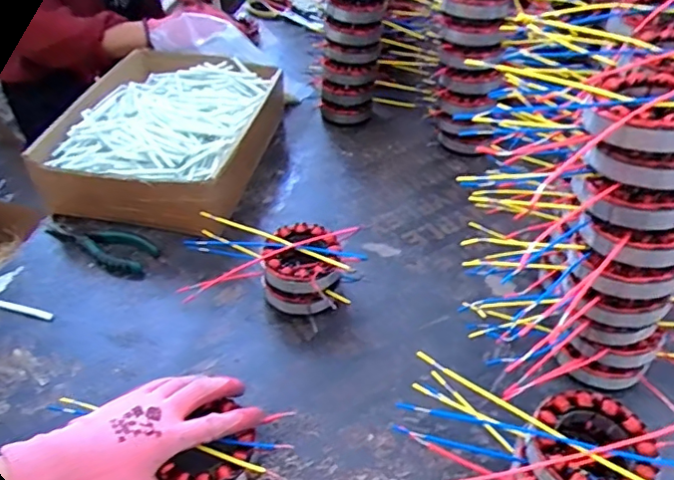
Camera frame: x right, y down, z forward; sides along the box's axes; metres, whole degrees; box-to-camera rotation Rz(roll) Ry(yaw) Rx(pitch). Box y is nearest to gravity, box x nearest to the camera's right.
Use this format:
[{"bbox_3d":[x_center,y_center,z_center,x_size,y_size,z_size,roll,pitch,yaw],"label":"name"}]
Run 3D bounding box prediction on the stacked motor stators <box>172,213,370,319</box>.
[{"bbox_3d":[-0.075,0.026,0.622,0.200,0.065,0.095,11,44,13],"label":"stacked motor stators"}]

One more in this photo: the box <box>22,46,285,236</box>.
[{"bbox_3d":[-0.240,-0.159,0.805,0.273,0.089,0.329,7,44,8],"label":"box"}]

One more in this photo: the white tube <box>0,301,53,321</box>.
[{"bbox_3d":[-0.345,0.077,0.616,0.068,0.008,0.011,11,44,13],"label":"white tube"}]

